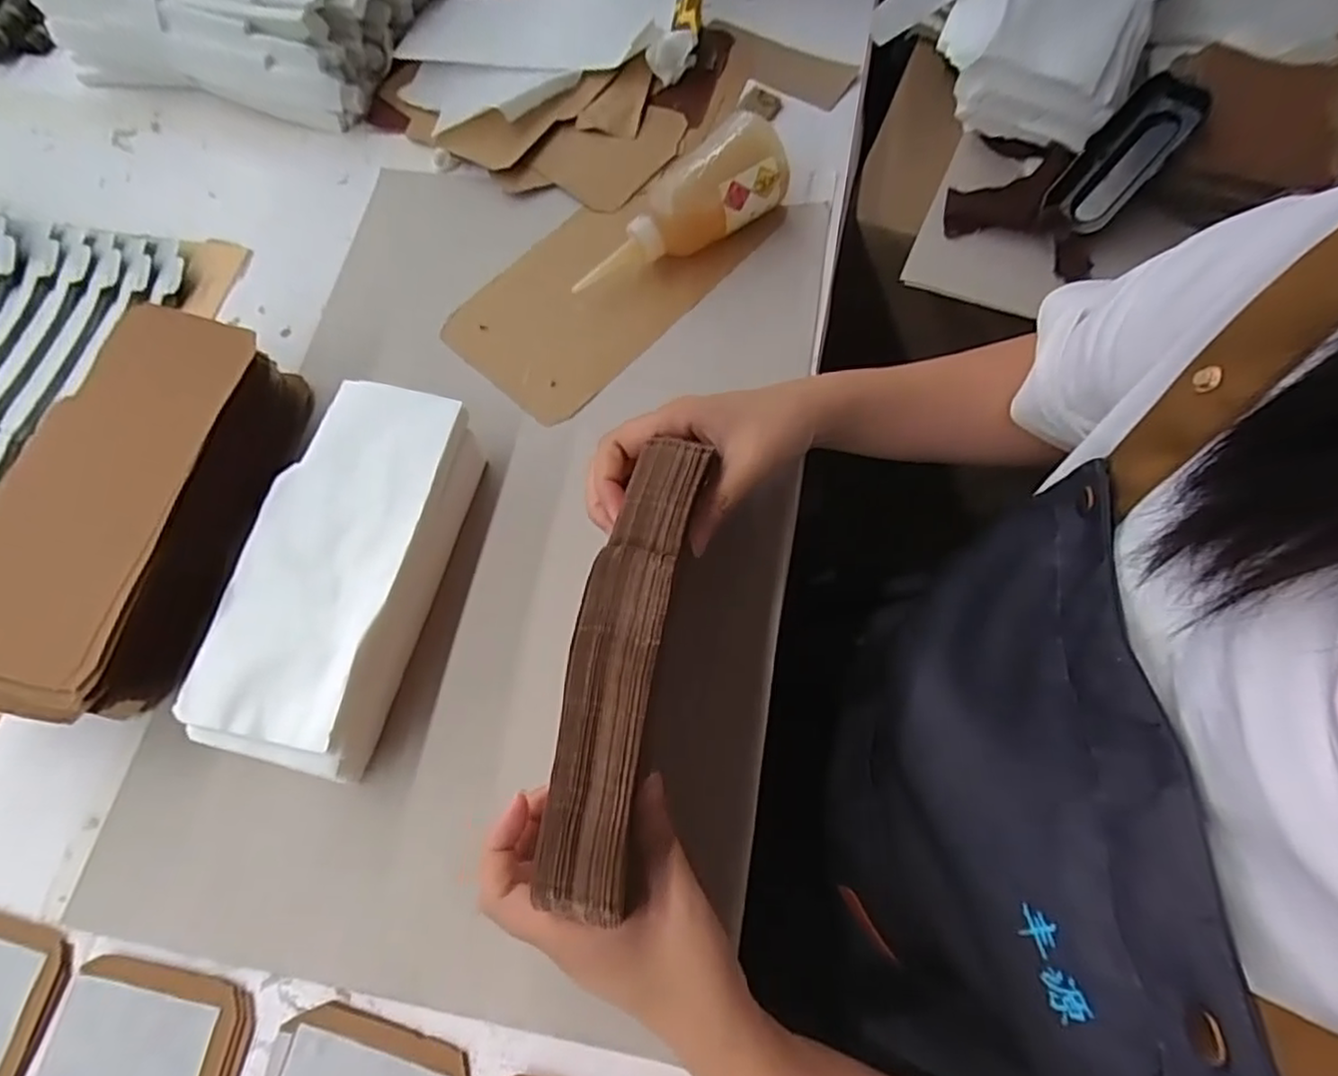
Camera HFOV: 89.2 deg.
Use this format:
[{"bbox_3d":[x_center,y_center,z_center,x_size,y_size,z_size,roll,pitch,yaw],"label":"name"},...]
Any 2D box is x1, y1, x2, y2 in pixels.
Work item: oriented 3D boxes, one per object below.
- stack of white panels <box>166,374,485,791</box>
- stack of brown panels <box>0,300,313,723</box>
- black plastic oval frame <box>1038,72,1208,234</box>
[{"bbox_3d":[-0.187,0.020,0.407,0.114,0.054,0.224,10,69,6],"label":"stack of white panels"},{"bbox_3d":[-0.320,-0.017,0.407,0.096,0.091,0.236,11,70,6],"label":"stack of brown panels"},{"bbox_3d":[0.337,-0.282,0.506,0.050,0.032,0.107,47,114,17],"label":"black plastic oval frame"}]

